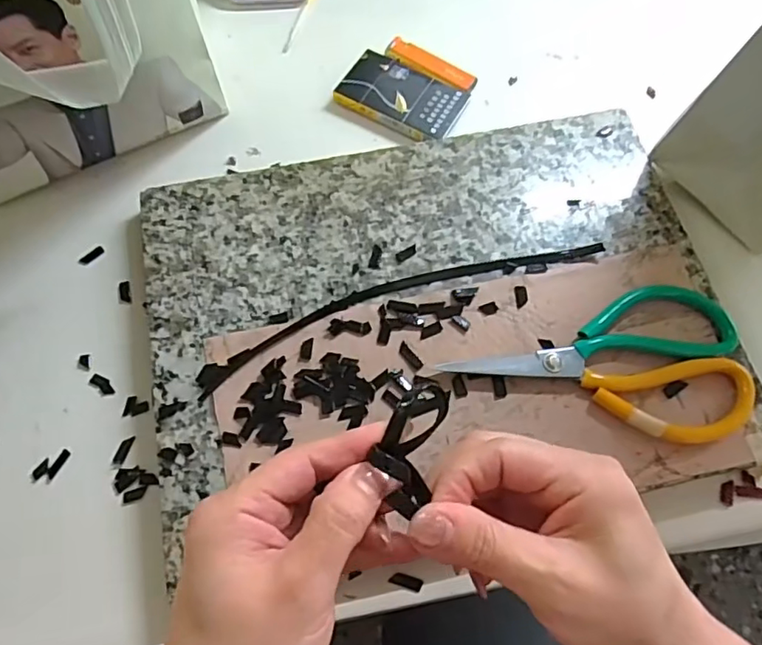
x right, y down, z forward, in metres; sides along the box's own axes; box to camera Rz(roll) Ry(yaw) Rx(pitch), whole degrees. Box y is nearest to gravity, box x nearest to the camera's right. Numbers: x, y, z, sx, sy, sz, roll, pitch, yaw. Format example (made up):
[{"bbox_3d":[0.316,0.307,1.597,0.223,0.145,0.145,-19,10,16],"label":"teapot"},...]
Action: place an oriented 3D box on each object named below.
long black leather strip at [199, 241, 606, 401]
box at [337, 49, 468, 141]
[{"bbox_3d":[0.016,-0.017,0.387,0.282,0.004,0.035,-21,70,-9],"label":"long black leather strip"},{"bbox_3d":[0.017,-0.185,0.476,0.097,0.016,0.058,30,70,10],"label":"box"}]

